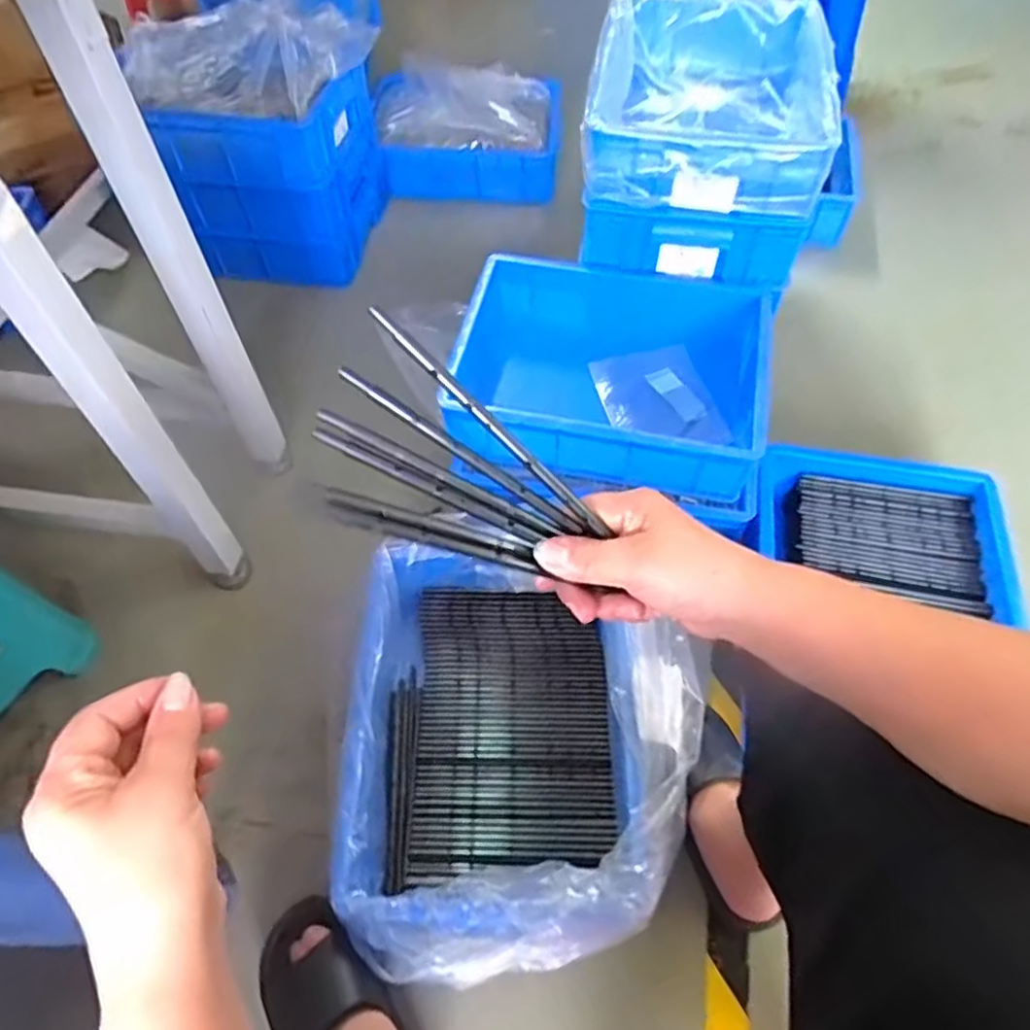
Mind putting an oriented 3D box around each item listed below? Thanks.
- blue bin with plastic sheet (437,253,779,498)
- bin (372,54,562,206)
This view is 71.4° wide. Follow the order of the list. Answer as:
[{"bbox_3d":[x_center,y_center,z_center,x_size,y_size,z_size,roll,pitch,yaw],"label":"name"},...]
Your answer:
[{"bbox_3d":[0.136,-0.201,1.037,0.407,0.140,0.341,10,57,7],"label":"blue bin with plastic sheet"},{"bbox_3d":[-0.101,-0.895,1.637,0.411,0.207,0.346,0,56,1],"label":"bin"}]

